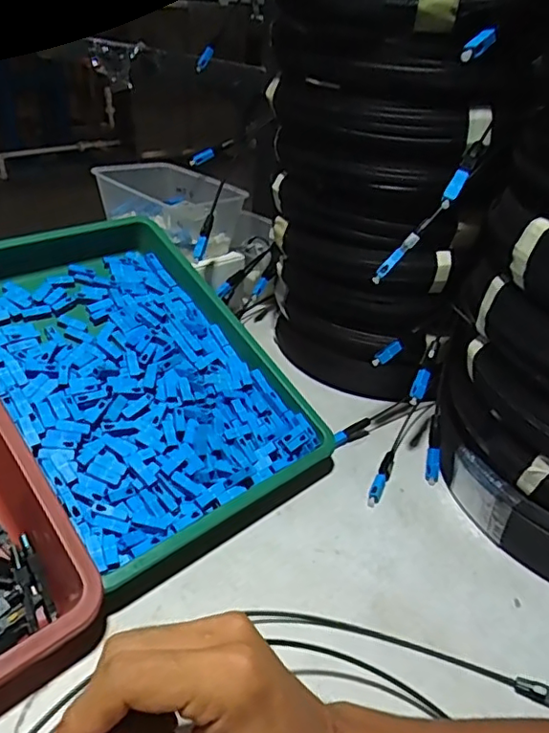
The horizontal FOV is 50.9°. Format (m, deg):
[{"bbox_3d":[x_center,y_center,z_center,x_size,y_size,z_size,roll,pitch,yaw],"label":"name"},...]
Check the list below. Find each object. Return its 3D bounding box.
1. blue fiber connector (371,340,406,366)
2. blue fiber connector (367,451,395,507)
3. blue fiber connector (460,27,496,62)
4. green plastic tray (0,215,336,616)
[{"bbox_3d":[0.101,-0.011,0.511,0.031,0.008,0.010,-38,38,0],"label":"blue fiber connector"},{"bbox_3d":[0.094,0.096,0.502,0.011,0.009,0.068,16,32,20],"label":"blue fiber connector"},{"bbox_3d":[0.124,-0.196,0.355,0.031,0.008,0.010,-45,48,-12],"label":"blue fiber connector"},{"bbox_3d":[-0.123,-0.005,0.493,0.216,0.038,0.340,-24,62,-36],"label":"green plastic tray"}]

